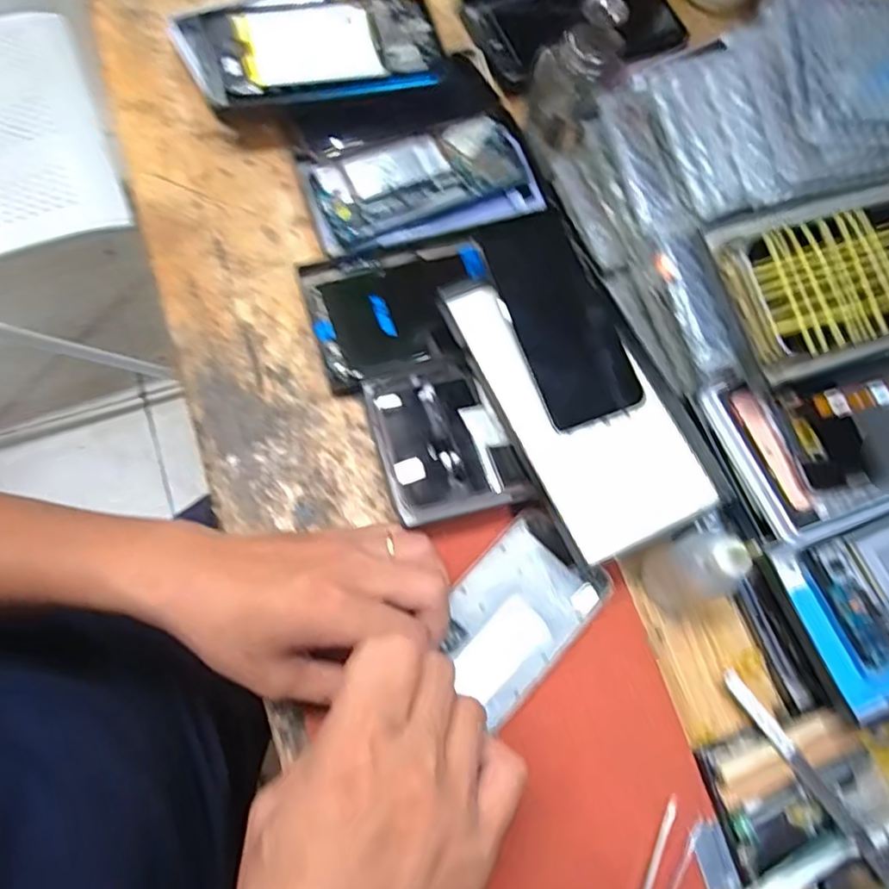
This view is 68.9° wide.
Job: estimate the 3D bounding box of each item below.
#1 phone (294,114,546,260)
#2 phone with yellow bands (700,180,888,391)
[{"bbox_3d":[-0.013,-0.187,0.482,0.167,0.013,0.095,-18,82,-12],"label":"phone"},{"bbox_3d":[0.238,-0.101,0.370,0.165,0.012,0.098,-18,82,-8],"label":"phone with yellow bands"}]

